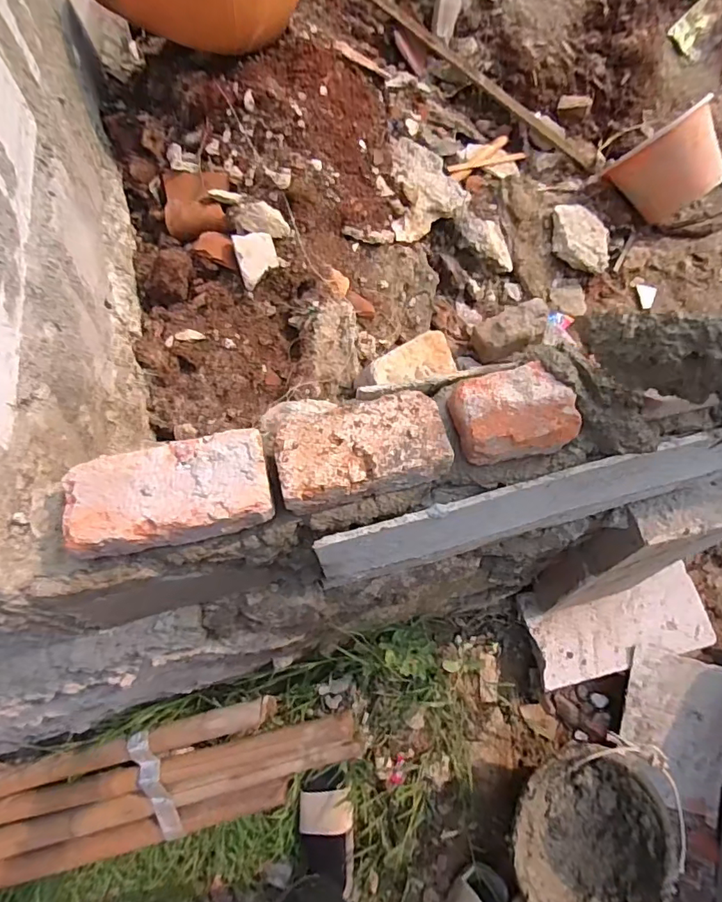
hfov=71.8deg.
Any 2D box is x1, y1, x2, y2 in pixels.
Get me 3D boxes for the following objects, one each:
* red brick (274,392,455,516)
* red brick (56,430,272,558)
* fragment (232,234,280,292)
[{"bbox_3d":[0.000,-0.001,0.466,0.152,0.039,0.081,-14,63,-5],"label":"red brick"},{"bbox_3d":[-0.167,0.037,0.443,0.167,0.038,0.082,-14,63,-4],"label":"red brick"},{"bbox_3d":[-0.198,-0.368,0.962,0.075,0.010,0.096,-18,106,-18],"label":"fragment"}]

